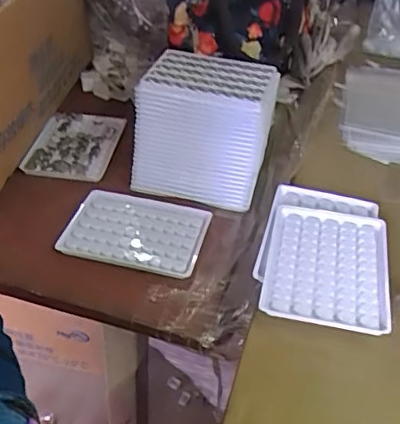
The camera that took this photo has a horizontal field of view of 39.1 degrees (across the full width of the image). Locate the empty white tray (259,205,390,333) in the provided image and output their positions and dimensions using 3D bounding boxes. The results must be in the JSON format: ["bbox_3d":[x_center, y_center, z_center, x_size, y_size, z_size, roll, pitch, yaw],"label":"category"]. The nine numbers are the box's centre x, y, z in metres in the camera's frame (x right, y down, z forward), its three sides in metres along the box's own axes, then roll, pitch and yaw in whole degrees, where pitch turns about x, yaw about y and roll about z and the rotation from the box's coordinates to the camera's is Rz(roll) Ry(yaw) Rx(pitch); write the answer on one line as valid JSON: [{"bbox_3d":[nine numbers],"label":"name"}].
[{"bbox_3d":[0.102,0.040,0.450,0.095,0.008,0.126,10,39,8],"label":"empty white tray"}]

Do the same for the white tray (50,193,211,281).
[{"bbox_3d":[-0.063,0.020,0.547,0.130,0.016,0.086,12,40,9],"label":"white tray"}]

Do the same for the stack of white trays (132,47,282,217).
[{"bbox_3d":[0.006,-0.087,0.584,0.125,0.109,0.104,13,41,11],"label":"stack of white trays"}]

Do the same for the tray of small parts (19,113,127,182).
[{"bbox_3d":[-0.147,-0.079,0.653,0.095,0.015,0.124,8,40,5],"label":"tray of small parts"}]

